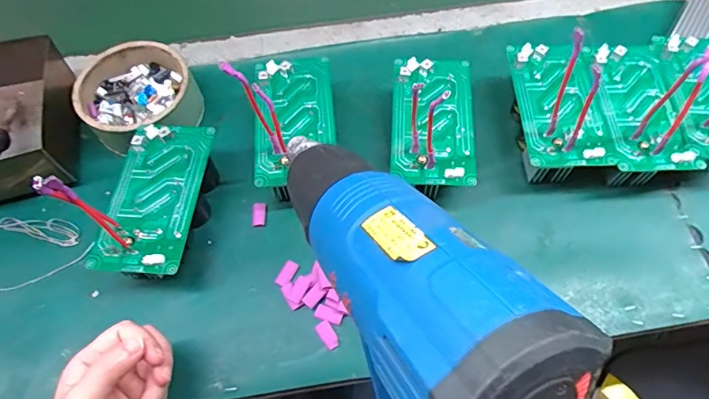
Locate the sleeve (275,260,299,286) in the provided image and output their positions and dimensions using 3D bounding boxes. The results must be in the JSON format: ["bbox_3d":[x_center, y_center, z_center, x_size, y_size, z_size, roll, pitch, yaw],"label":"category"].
[{"bbox_3d":[-0.065,0.071,0.435,0.014,0.004,0.026,27,66,15],"label":"sleeve"}]

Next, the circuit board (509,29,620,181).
[{"bbox_3d":[0.211,-0.091,0.482,0.093,0.057,0.154,2,62,2],"label":"circuit board"}]

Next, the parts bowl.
[{"bbox_3d":[-0.236,-0.111,0.508,0.132,0.048,0.122,-1,62,1],"label":"parts bowl"}]

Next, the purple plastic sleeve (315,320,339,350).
[{"bbox_3d":[-0.024,0.120,0.405,0.013,0.004,0.025,-32,66,-15],"label":"purple plastic sleeve"}]

